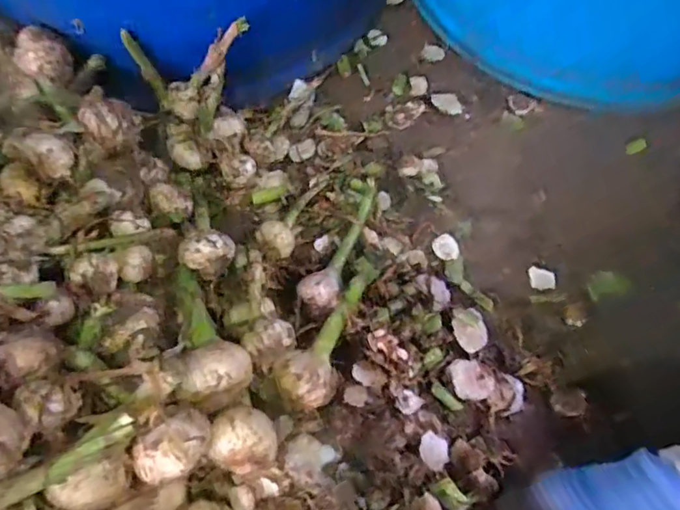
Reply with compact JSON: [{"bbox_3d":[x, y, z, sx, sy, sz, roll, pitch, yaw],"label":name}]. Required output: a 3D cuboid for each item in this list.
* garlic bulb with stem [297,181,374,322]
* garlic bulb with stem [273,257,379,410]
[{"bbox_3d":[-0.002,-0.013,0.512,0.040,0.032,0.157,18,66,3],"label":"garlic bulb with stem"},{"bbox_3d":[-0.002,0.076,0.486,0.055,0.047,0.155,33,68,10],"label":"garlic bulb with stem"}]

